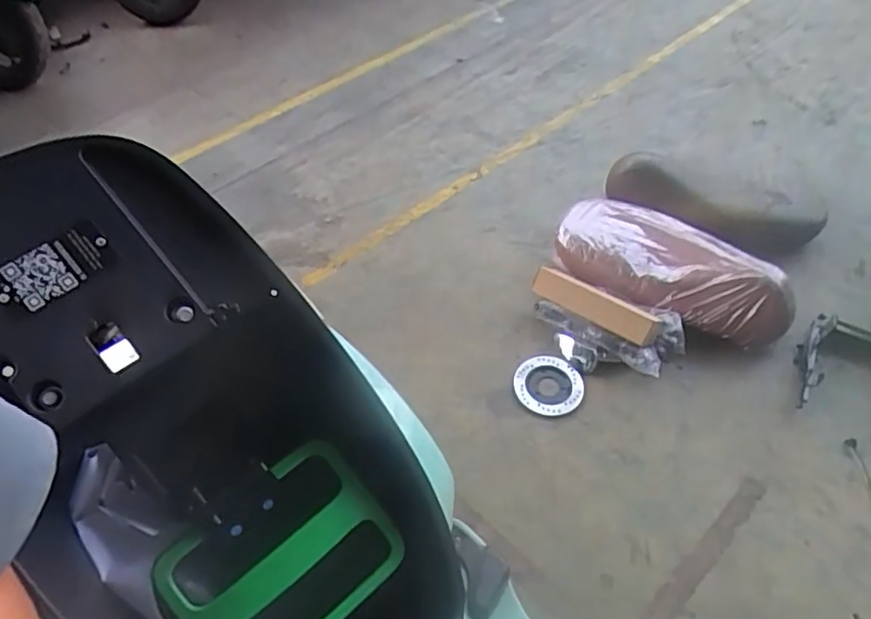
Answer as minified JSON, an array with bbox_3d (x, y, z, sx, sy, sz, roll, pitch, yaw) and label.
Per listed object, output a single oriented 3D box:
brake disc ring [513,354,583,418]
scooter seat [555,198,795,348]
[{"bbox_3d":[0.276,0.185,1.480,0.164,0.023,0.154,-2,51,2],"label":"brake disc ring"},{"bbox_3d":[0.623,-0.117,1.608,0.615,0.160,0.289,23,55,19],"label":"scooter seat"}]

